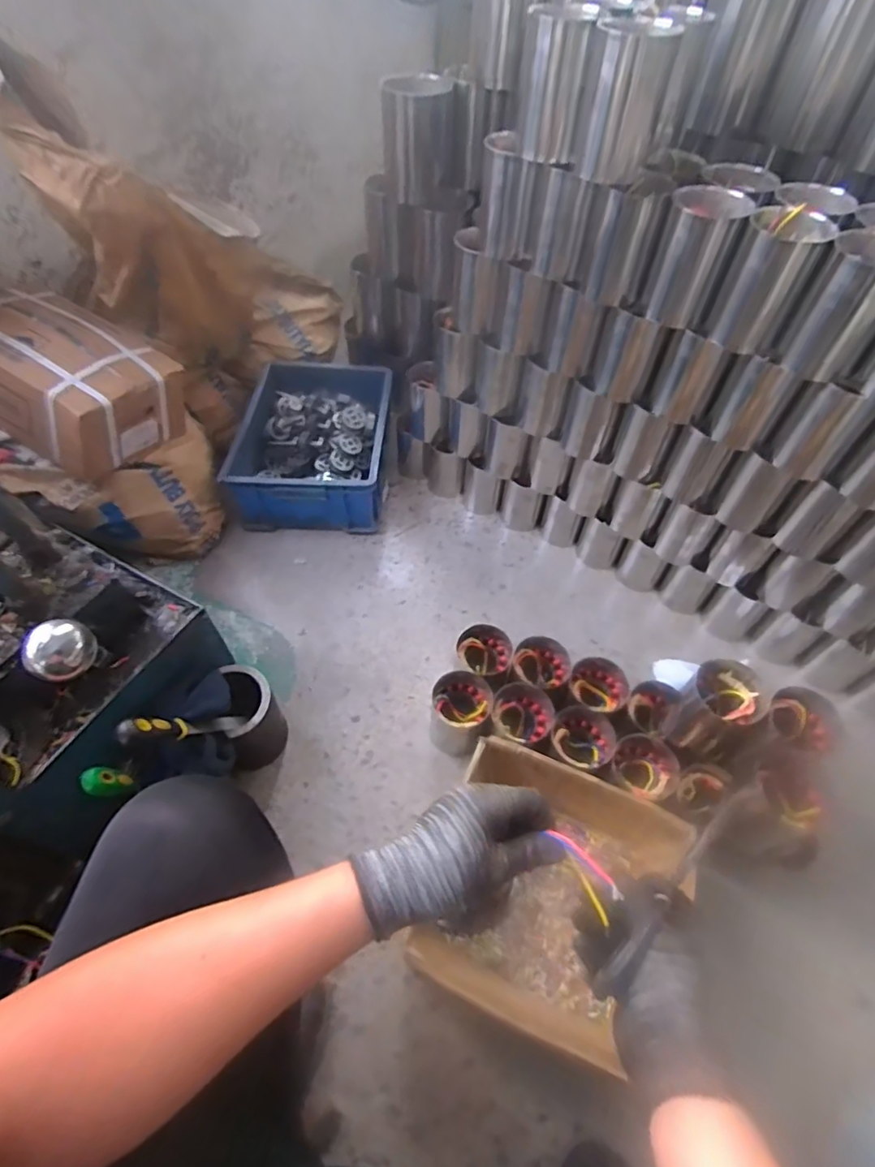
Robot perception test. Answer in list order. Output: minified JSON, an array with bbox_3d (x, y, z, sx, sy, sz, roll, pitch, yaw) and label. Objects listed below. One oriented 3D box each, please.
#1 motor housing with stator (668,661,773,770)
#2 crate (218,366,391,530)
[{"bbox_3d":[0.381,0.184,0.770,0.085,0.152,0.104,-31,60,-21],"label":"motor housing with stator"},{"bbox_3d":[-0.265,-0.305,1.218,0.311,0.137,0.412,3,54,2],"label":"crate"}]

